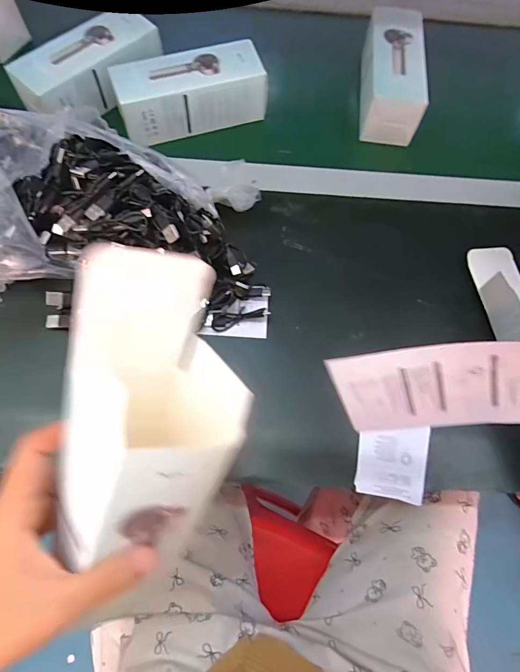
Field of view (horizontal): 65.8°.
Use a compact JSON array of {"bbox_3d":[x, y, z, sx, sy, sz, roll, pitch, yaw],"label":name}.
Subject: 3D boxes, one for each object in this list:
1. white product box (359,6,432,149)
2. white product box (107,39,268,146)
[{"bbox_3d":[0.156,-0.315,0.483,0.068,0.055,0.168,7,67,0],"label":"white product box"},{"bbox_3d":[-0.078,-0.277,0.459,0.162,0.057,0.061,-19,70,-11],"label":"white product box"}]

